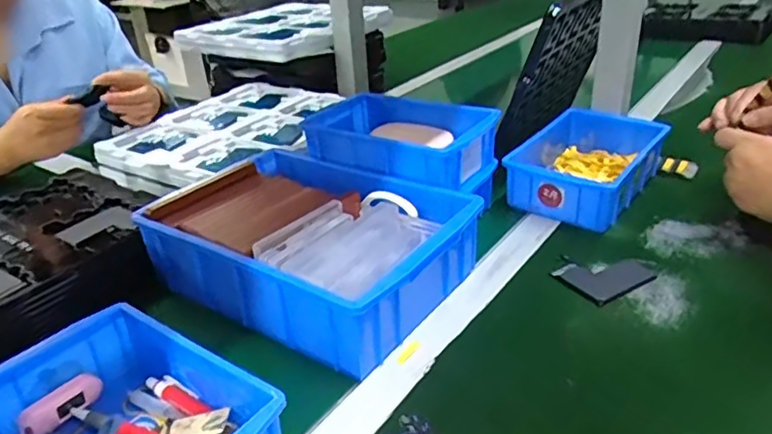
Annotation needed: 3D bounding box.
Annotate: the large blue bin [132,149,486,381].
[{"bbox_3d":[-0.074,0.029,0.592,0.283,0.090,0.202,15,33,31],"label":"large blue bin"}]

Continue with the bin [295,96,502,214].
[{"bbox_3d":[0.015,-0.086,0.700,0.196,0.067,0.131,15,33,30],"label":"bin"}]

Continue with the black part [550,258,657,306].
[{"bbox_3d":[0.231,0.058,0.626,0.105,0.009,0.068,-18,31,-25],"label":"black part"}]

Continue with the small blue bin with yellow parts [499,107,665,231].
[{"bbox_3d":[0.259,-0.068,0.792,0.154,0.078,0.219,18,35,35],"label":"small blue bin with yellow parts"}]

